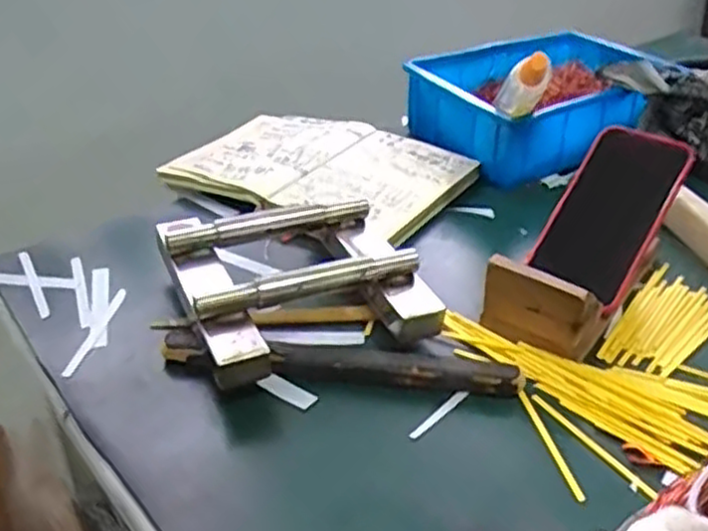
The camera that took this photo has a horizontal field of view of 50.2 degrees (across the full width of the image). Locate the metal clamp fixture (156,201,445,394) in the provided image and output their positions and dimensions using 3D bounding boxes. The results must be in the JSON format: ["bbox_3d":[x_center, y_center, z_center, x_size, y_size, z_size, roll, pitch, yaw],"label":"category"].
[{"bbox_3d":[-0.042,0.010,0.609,0.188,0.059,0.176,-12,35,-19],"label":"metal clamp fixture"}]

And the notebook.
[{"bbox_3d":[-0.037,-0.109,0.832,0.299,0.027,0.215,16,38,24],"label":"notebook"}]

